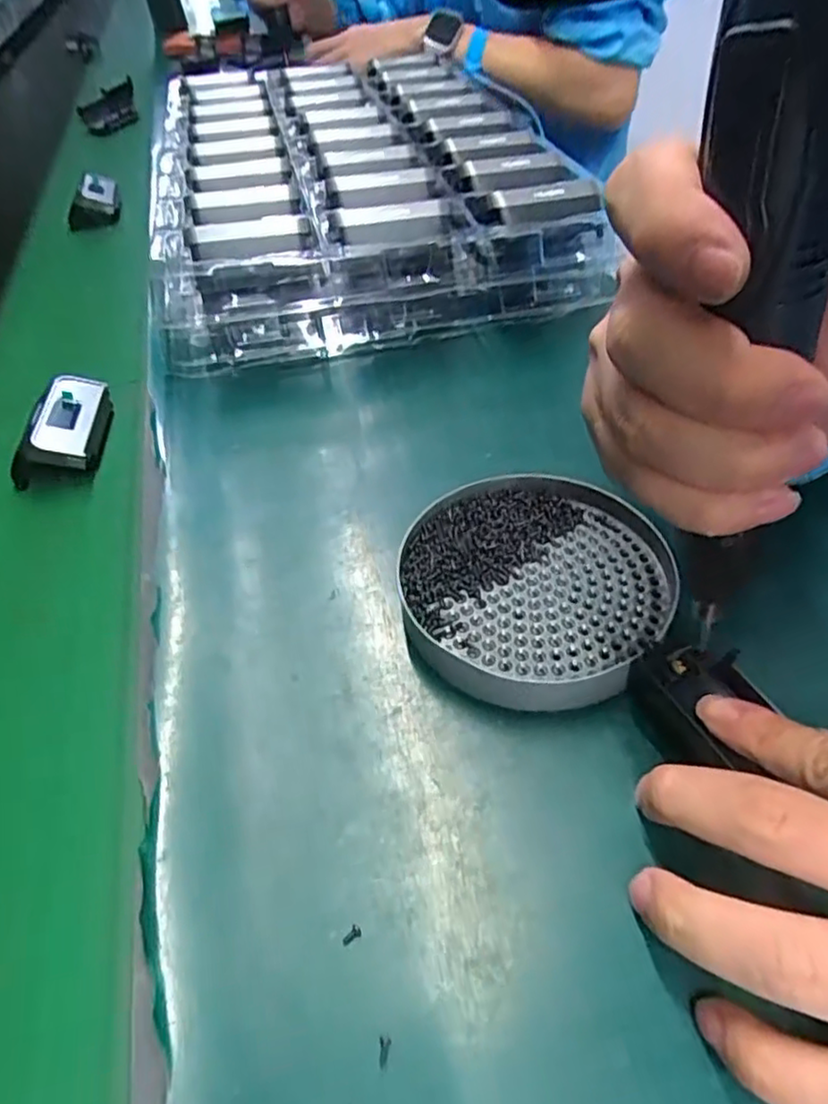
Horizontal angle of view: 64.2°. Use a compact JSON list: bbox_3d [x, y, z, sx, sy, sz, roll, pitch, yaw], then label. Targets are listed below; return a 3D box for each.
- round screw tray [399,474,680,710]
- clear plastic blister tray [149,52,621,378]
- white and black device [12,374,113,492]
[{"bbox_3d":[0.053,0.014,0.288,0.110,0.022,0.112,-1,46,1],"label":"round screw tray"},{"bbox_3d":[-0.063,-0.304,0.556,0.281,0.095,0.459,-14,47,-6],"label":"clear plastic blister tray"},{"bbox_3d":[-0.210,-0.074,0.395,0.052,0.034,0.074,-13,47,-5],"label":"white and black device"}]

